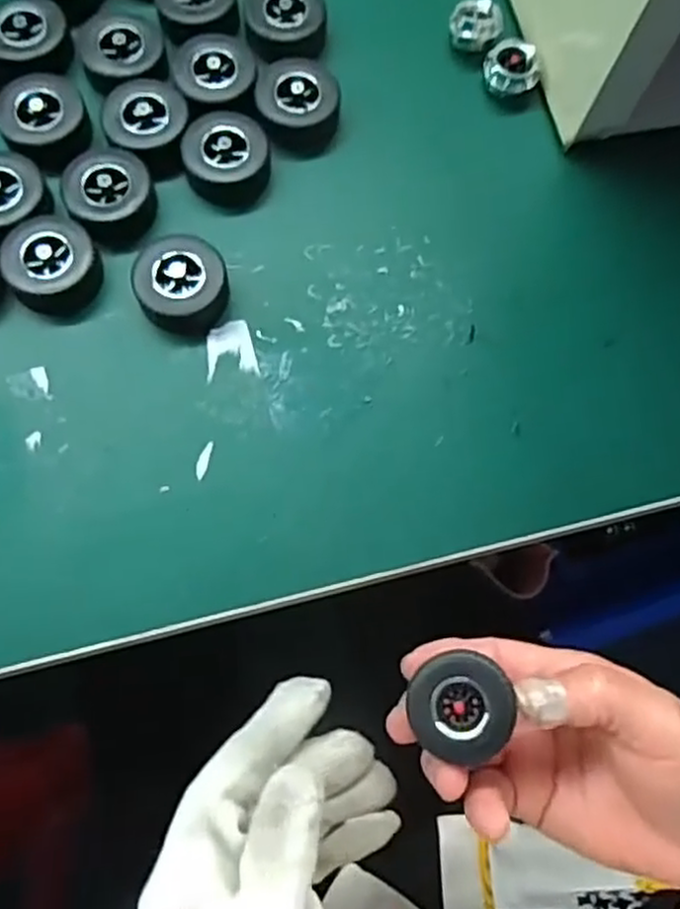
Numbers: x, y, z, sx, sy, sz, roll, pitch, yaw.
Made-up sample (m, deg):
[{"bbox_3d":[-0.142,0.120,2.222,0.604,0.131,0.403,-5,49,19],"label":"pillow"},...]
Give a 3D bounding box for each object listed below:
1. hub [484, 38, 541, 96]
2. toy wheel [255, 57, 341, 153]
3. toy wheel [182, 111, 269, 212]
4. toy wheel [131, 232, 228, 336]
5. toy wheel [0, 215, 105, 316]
[{"bbox_3d":[0.081,-0.181,0.344,0.025,0.019,0.022,20,72,4],"label":"hub"},{"bbox_3d":[-0.019,-0.161,0.334,0.037,0.020,0.038,1,72,-2],"label":"toy wheel"},{"bbox_3d":[-0.050,-0.132,0.325,0.037,0.018,0.038,1,72,-2],"label":"toy wheel"},{"bbox_3d":[-0.066,-0.071,0.302,0.037,0.018,0.037,1,72,-2],"label":"toy wheel"},{"bbox_3d":[-0.121,-0.080,0.304,0.037,0.019,0.034,1,72,-2],"label":"toy wheel"}]

